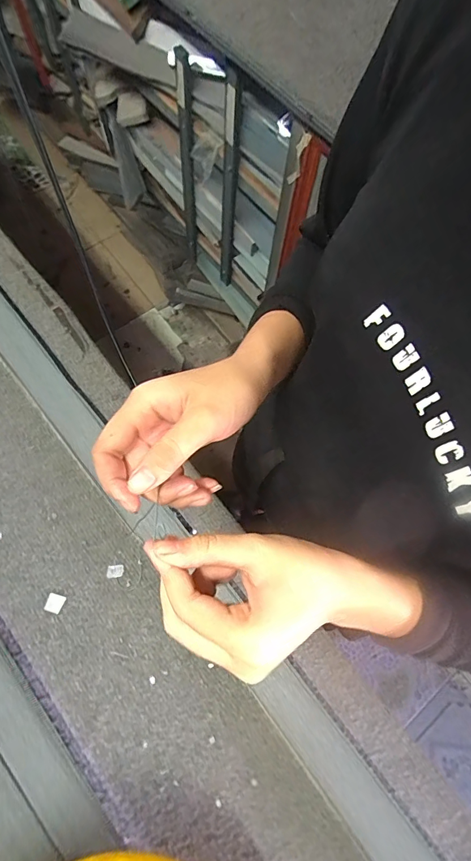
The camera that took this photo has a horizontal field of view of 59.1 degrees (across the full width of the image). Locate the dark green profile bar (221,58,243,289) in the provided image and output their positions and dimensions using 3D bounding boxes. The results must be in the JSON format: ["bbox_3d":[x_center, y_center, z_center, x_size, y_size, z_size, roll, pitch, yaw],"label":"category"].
[{"bbox_3d":[-0.014,-0.508,0.942,0.031,0.527,0.036,-1,69,-4],"label":"dark green profile bar"}]

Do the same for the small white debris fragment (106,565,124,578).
[{"bbox_3d":[-0.124,0.145,0.428,0.017,0.004,0.012,-1,69,-4],"label":"small white debris fragment"}]

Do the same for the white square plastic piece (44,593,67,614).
[{"bbox_3d":[-0.181,0.173,0.415,0.017,0.004,0.017,15,69,2],"label":"white square plastic piece"}]

